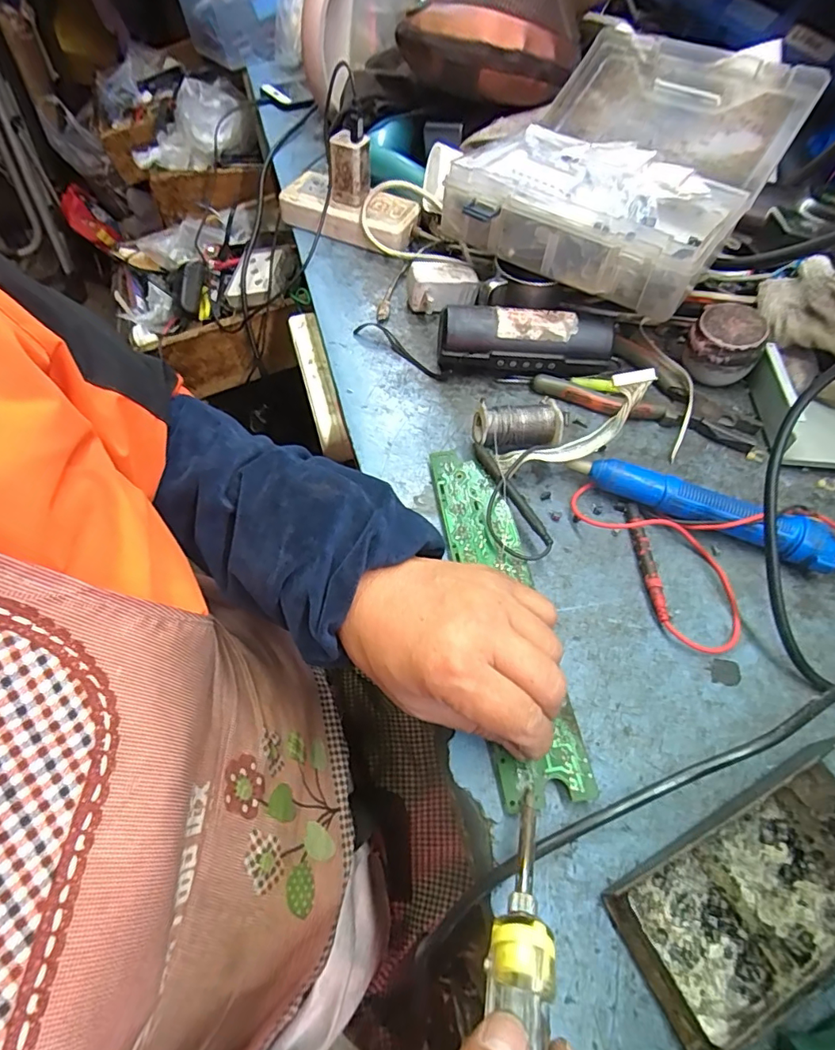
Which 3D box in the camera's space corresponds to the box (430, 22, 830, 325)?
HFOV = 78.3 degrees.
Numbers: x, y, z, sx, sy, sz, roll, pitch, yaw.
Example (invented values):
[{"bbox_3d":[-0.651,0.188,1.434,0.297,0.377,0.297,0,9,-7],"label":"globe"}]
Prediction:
[{"bbox_3d":[0.201,-0.346,0.483,0.231,0.092,0.325,32,60,16],"label":"box"}]

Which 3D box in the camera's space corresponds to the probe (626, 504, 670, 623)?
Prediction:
[{"bbox_3d":[0.167,0.024,0.376,0.011,0.013,0.097,3,56,-3],"label":"probe"}]

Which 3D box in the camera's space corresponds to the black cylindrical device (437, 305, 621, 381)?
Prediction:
[{"bbox_3d":[0.098,-0.163,0.461,0.155,0.049,0.054,5,56,-2],"label":"black cylindrical device"}]

